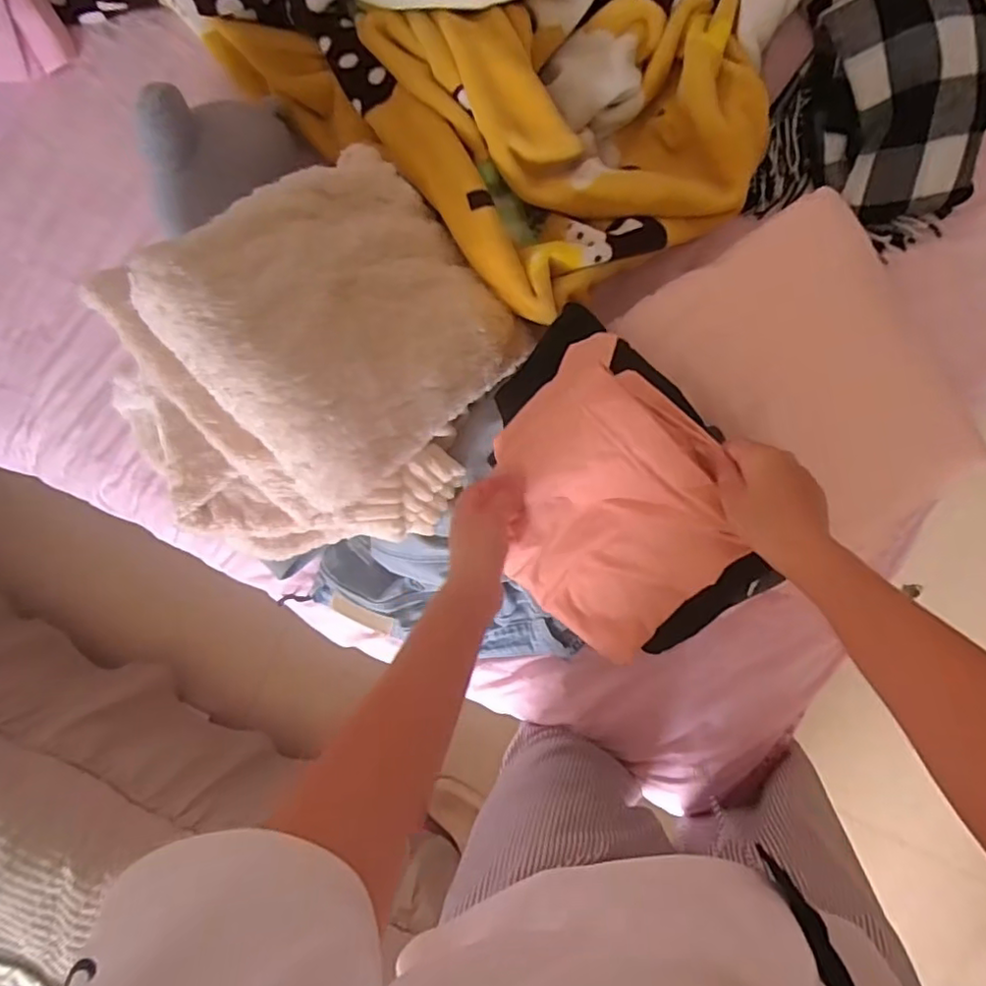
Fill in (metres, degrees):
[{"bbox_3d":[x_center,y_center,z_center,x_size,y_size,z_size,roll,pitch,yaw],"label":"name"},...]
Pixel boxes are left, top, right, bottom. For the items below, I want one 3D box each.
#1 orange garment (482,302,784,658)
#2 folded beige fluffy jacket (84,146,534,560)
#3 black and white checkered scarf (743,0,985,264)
[{"bbox_3d":[0.104,0.003,0.576,0.278,0.098,0.227,46,125,15],"label":"orange garment"},{"bbox_3d":[-0.174,-0.104,0.601,0.394,0.184,0.335,-36,92,5],"label":"folded beige fluffy jacket"},{"bbox_3d":[0.434,-0.408,0.667,0.221,0.091,0.239,20,96,1],"label":"black and white checkered scarf"}]

